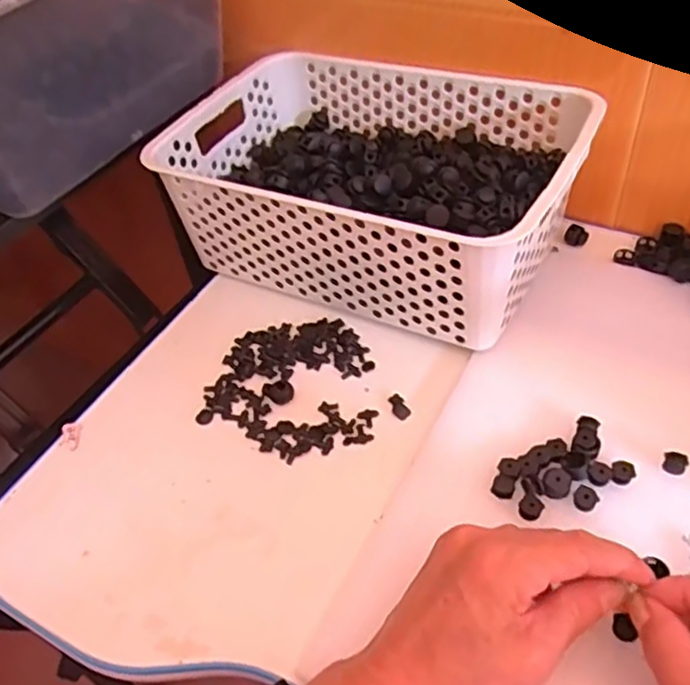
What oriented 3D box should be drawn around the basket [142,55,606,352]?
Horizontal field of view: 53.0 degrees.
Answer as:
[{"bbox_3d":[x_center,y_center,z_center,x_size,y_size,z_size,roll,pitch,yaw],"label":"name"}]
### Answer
[{"bbox_3d":[0.025,-0.130,0.562,0.308,0.104,0.204,19,52,23],"label":"basket"}]

